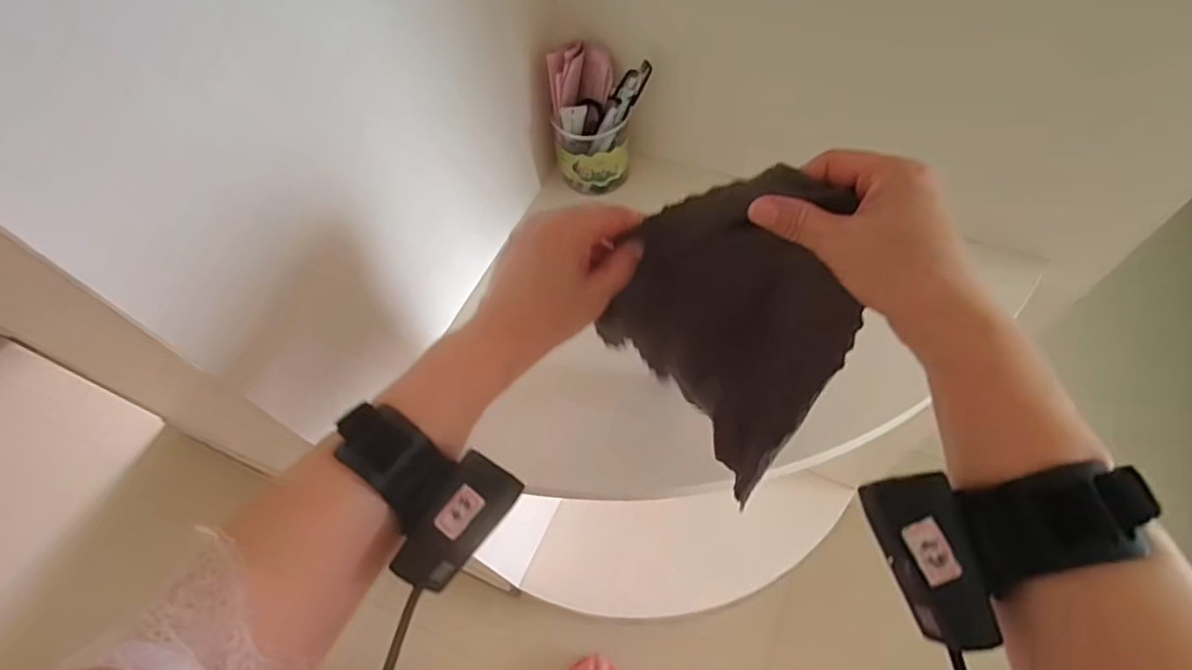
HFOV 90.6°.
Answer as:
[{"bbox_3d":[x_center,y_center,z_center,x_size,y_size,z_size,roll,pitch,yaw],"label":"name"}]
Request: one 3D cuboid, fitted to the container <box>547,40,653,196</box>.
[{"bbox_3d":[0.003,-0.219,0.621,0.067,0.146,0.072,-40,60,-23],"label":"container"}]

